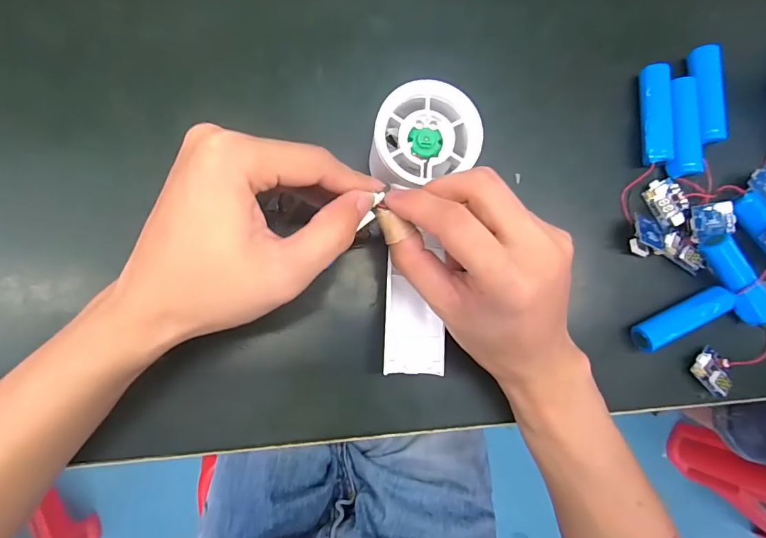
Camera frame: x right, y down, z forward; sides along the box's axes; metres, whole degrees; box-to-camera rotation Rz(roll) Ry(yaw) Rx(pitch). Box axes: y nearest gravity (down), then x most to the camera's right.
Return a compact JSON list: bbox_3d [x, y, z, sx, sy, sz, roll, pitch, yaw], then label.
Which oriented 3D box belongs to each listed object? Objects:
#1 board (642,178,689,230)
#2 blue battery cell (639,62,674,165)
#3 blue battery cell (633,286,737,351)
[{"bbox_3d":[0.194,-0.045,0.303,0.020,0.010,0.033,-30,90,-8],"label":"board"},{"bbox_3d":[0.185,-0.105,0.304,0.018,0.017,0.067,0,86,-7],"label":"blue battery cell"},{"bbox_3d":[0.193,0.032,0.289,0.067,0.018,0.016,-25,89,-8],"label":"blue battery cell"}]

